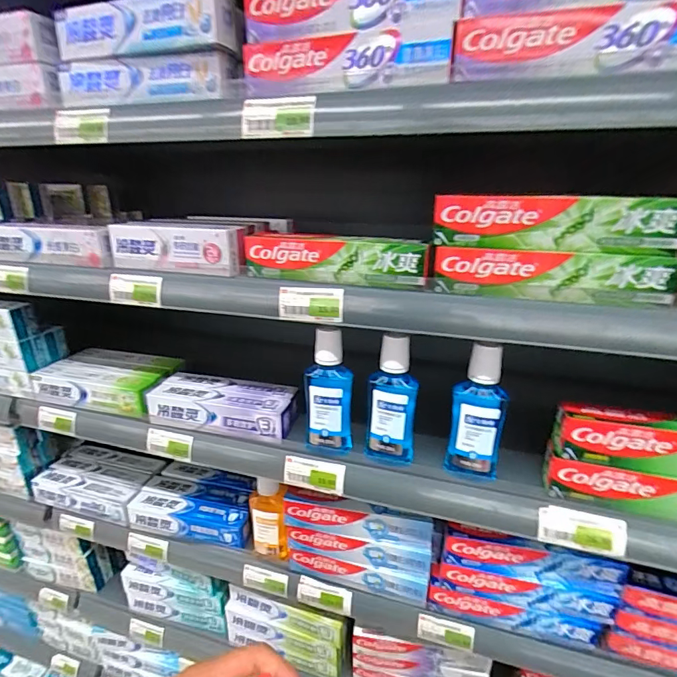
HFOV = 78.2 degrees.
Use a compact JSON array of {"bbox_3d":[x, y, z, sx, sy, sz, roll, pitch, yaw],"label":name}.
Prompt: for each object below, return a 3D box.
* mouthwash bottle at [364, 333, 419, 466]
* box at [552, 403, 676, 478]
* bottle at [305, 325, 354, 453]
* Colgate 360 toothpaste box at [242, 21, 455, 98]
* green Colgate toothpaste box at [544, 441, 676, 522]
[{"bbox_3d":[0.072,0.081,0.557,0.064,0.179,0.035,3,22,8],"label":"mouthwash bottle"},{"bbox_3d":[0.375,0.120,0.467,0.234,0.059,0.034,6,22,16],"label":"box"},{"bbox_3d":[-0.013,0.073,0.577,0.065,0.179,0.039,-1,21,-1],"label":"bottle"},{"bbox_3d":[-0.002,-0.286,0.435,0.228,0.057,0.045,7,23,18],"label":"Colgate 360 toothpaste box"},{"bbox_3d":[0.370,0.175,0.478,0.238,0.052,0.034,7,23,18],"label":"green Colgate toothpaste box"}]

